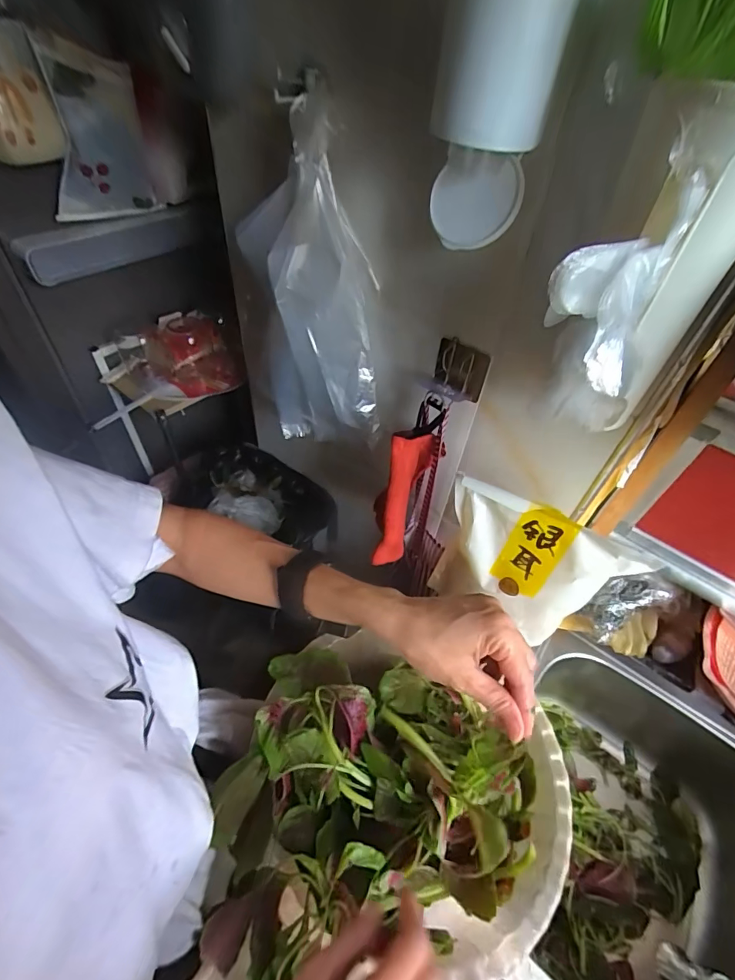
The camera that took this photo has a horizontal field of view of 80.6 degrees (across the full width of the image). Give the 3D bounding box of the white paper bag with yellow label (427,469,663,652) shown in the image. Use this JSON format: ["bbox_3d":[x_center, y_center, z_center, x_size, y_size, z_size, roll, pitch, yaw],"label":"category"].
[{"bbox_3d":[0.176,0.088,0.496,0.193,0.187,0.048,27,51,18],"label":"white paper bag with yellow label"}]

